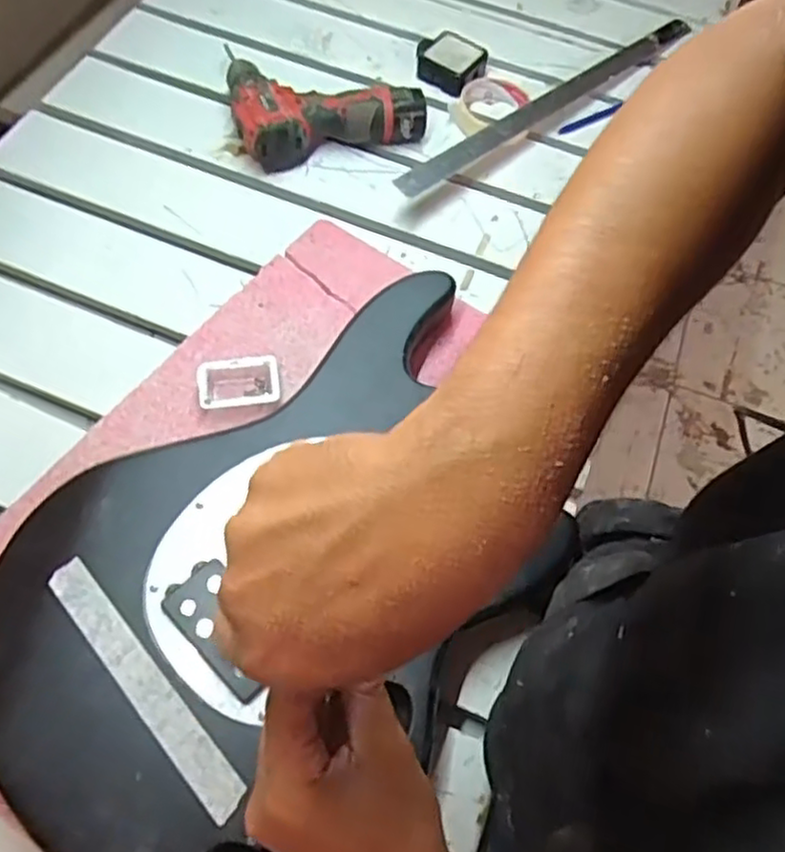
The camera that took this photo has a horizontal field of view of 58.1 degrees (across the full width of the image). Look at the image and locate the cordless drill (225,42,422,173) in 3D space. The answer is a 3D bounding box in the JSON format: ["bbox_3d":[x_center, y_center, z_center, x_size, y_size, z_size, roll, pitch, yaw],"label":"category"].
[{"bbox_3d":[-0.076,-0.360,0.780,0.197,0.061,0.134,-14,65,-10],"label":"cordless drill"}]

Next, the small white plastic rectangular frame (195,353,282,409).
[{"bbox_3d":[-0.134,-0.036,0.621,0.069,0.020,0.047,-4,63,-5],"label":"small white plastic rectangular frame"}]

